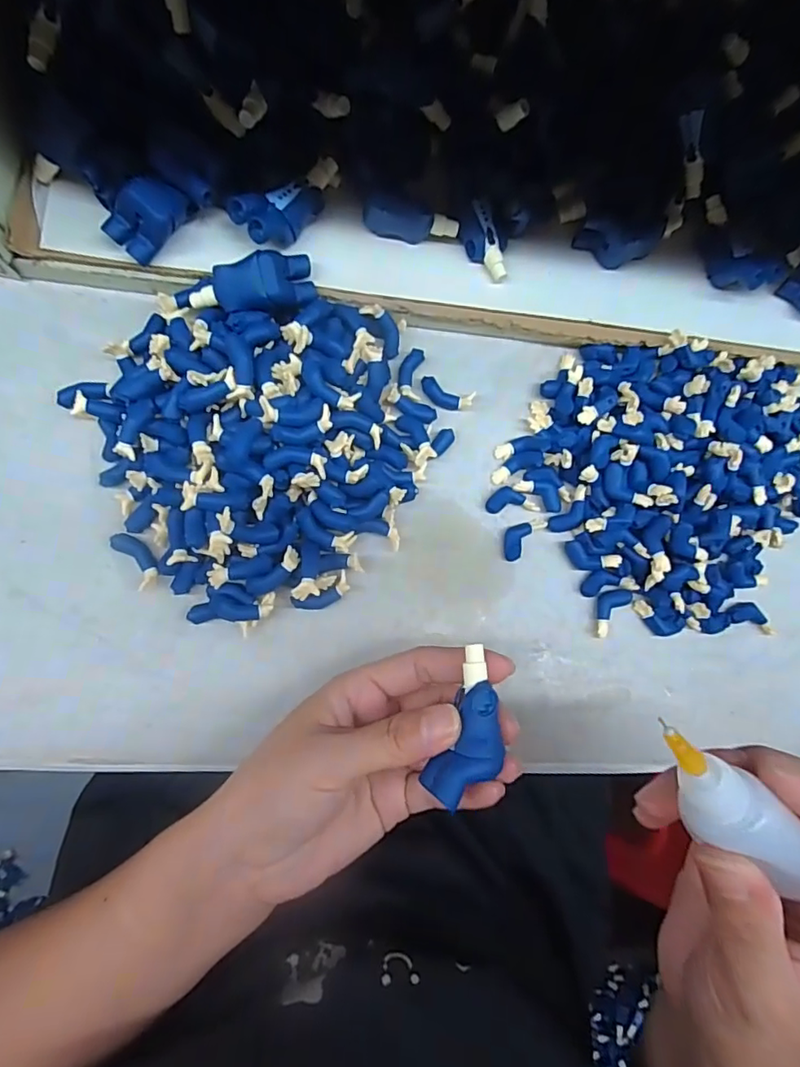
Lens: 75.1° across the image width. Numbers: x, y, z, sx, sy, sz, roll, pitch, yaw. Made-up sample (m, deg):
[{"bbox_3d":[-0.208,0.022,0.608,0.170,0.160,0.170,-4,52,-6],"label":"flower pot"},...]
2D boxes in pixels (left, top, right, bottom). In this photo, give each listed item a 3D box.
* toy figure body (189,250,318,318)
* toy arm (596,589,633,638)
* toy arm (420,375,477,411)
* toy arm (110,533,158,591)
[{"bbox_3d":[-0.068,-0.114,0.243,0.057,0.020,0.023,-16,90,-8],"label":"toy figure body"},{"bbox_3d":[0.109,0.040,0.275,0.013,0.007,0.028,40,83,-5],"label":"toy arm"},{"bbox_3d":[0.025,-0.073,0.275,0.028,0.005,0.012,21,85,-7],"label":"toy arm"},{"bbox_3d":[-0.123,0.012,0.243,0.012,0.006,0.028,-35,93,-8],"label":"toy arm"}]

